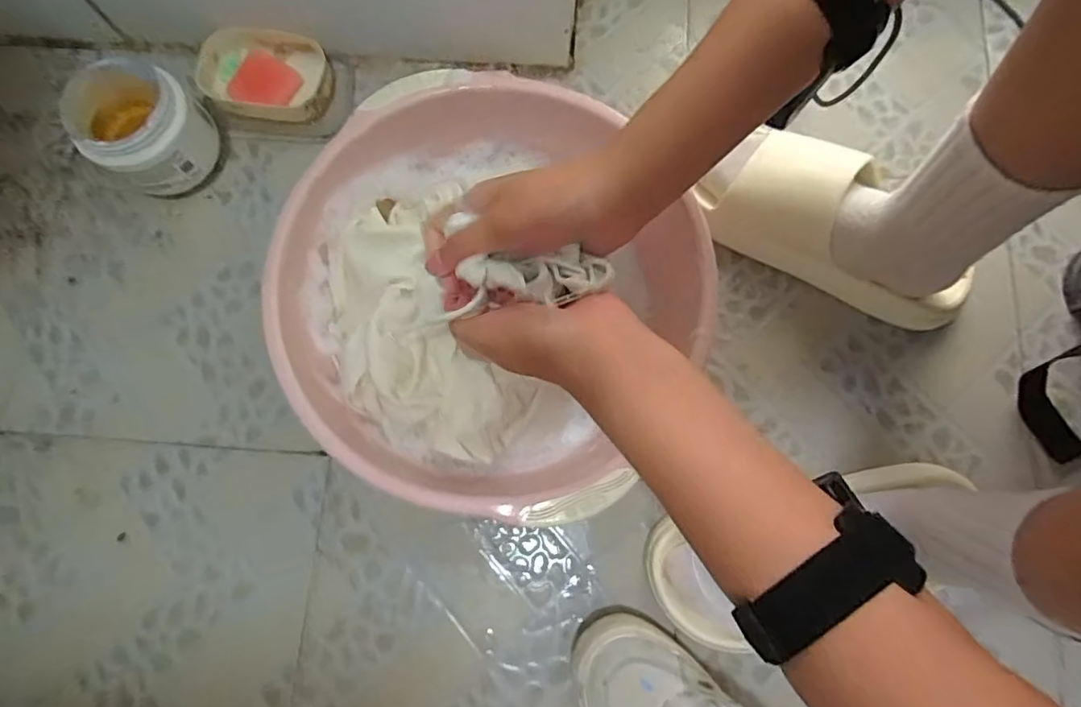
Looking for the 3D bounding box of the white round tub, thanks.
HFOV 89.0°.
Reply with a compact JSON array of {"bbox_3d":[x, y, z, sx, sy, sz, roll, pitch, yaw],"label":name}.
[{"bbox_3d":[-0.358,-0.203,0.501,0.092,0.092,0.100,0,77,0],"label":"white round tub"}]

